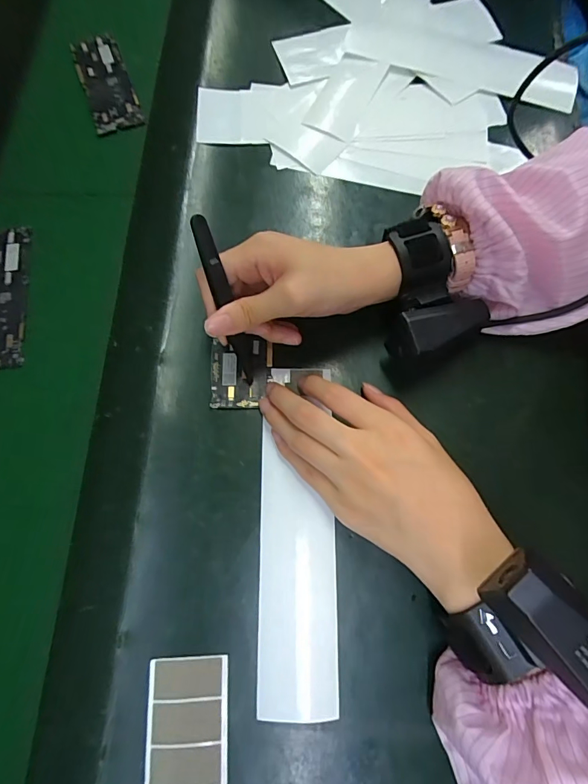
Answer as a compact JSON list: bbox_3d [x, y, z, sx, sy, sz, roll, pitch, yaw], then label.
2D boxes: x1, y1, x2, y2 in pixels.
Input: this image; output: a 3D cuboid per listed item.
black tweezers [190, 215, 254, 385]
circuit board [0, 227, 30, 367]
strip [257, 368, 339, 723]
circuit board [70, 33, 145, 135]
[{"bbox_3d":[-0.042,-0.055,0.271,0.014,0.115,0.009,-19,38,-4],"label":"black tweezers"},{"bbox_3d":[-0.235,-0.076,0.331,0.044,0.006,0.121,-9,73,-2],"label":"circuit board"},{"bbox_3d":[0.002,0.086,0.275,0.049,0.006,0.216,-2,71,6],"label":"strip"},{"bbox_3d":[-0.180,-0.296,0.397,0.044,0.009,0.126,-21,73,-5],"label":"circuit board"}]

